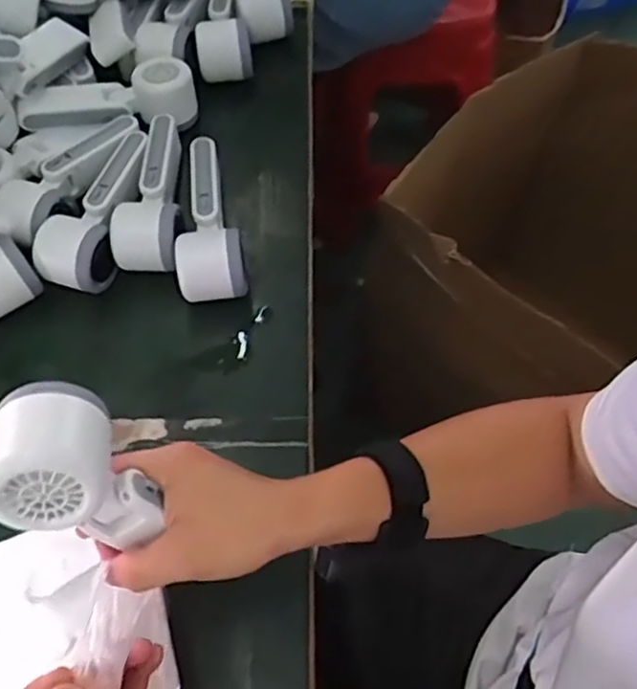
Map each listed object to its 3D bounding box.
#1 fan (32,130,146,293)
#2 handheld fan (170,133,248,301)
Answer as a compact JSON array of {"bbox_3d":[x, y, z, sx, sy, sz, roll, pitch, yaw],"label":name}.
[{"bbox_3d":[-0.190,-0.123,0.605,0.063,0.048,0.163,14,63,7],"label":"fan"},{"bbox_3d":[-0.099,-0.115,0.599,0.058,0.045,0.161,-7,62,-4],"label":"handheld fan"}]

